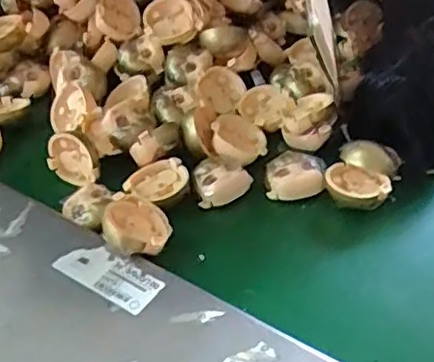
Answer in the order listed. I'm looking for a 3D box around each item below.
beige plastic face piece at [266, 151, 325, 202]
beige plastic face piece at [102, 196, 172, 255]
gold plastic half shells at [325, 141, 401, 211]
[{"bbox_3d":[0.065,-0.006,0.534,0.047,0.021,0.040,-2,44,4],"label":"beige plastic face piece"},{"bbox_3d":[-0.059,0.034,0.474,0.045,0.031,0.056,-8,44,-1],"label":"beige plastic face piece"},{"bbox_3d":[0.117,-0.004,0.520,0.050,0.031,0.057,13,47,19],"label":"gold plastic half shells"}]

